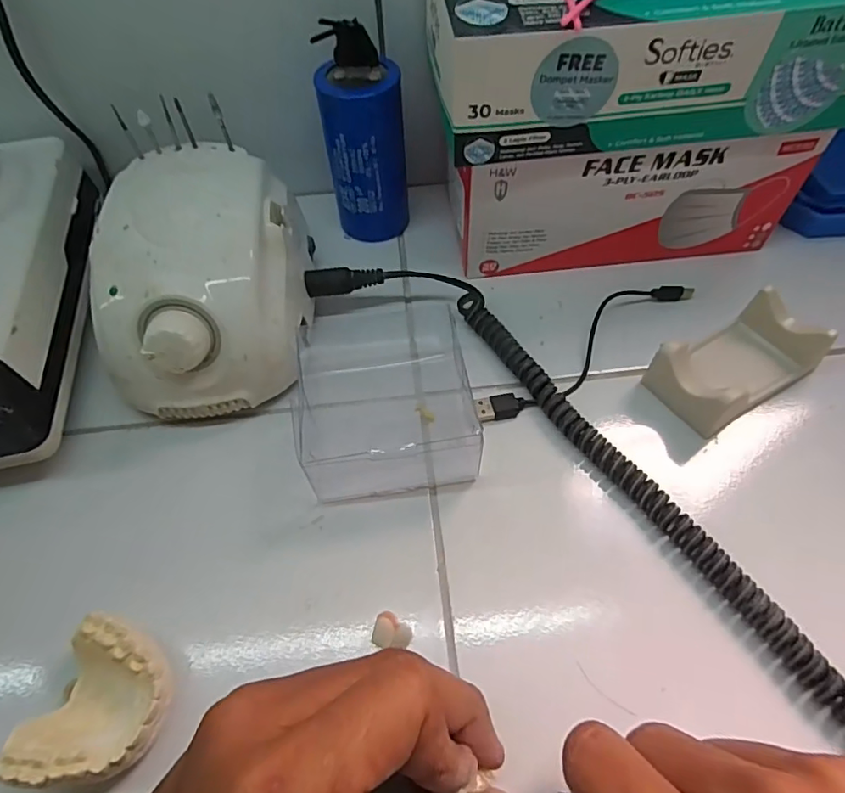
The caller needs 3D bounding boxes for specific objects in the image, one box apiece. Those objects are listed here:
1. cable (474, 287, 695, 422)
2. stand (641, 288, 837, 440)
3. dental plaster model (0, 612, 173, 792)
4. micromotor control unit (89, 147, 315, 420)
[{"bbox_3d":[0.096,-0.030,0.306,0.159,0.007,0.030,-34,62,-18],"label":"cable"},{"bbox_3d":[0.167,-0.019,0.282,0.085,0.033,0.046,-27,60,-15],"label":"stand"},{"bbox_3d":[-0.122,0.120,0.205,0.049,0.022,0.056,13,58,11],"label":"dental plaster model"},{"bbox_3d":[-0.119,-0.068,0.290,0.097,0.068,0.137,-3,56,1],"label":"micromotor control unit"}]

